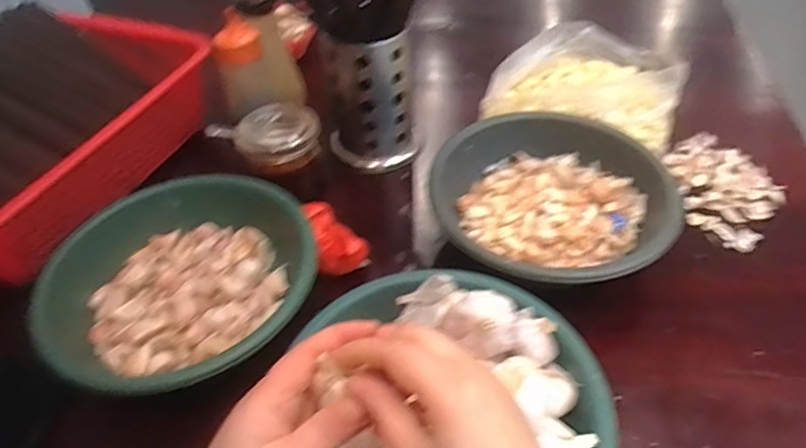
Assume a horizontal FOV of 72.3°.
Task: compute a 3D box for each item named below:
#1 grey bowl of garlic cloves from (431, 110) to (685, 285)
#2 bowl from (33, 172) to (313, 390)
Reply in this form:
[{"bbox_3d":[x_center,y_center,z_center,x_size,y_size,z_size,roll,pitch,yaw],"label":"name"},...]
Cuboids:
[{"bbox_3d":[0.148,-0.021,0.567,0.211,0.076,0.244,-10,46,-5],"label":"grey bowl of garlic cloves"},{"bbox_3d":[-0.195,0.056,0.506,0.231,0.059,0.225,-2,46,2],"label":"bowl"}]

